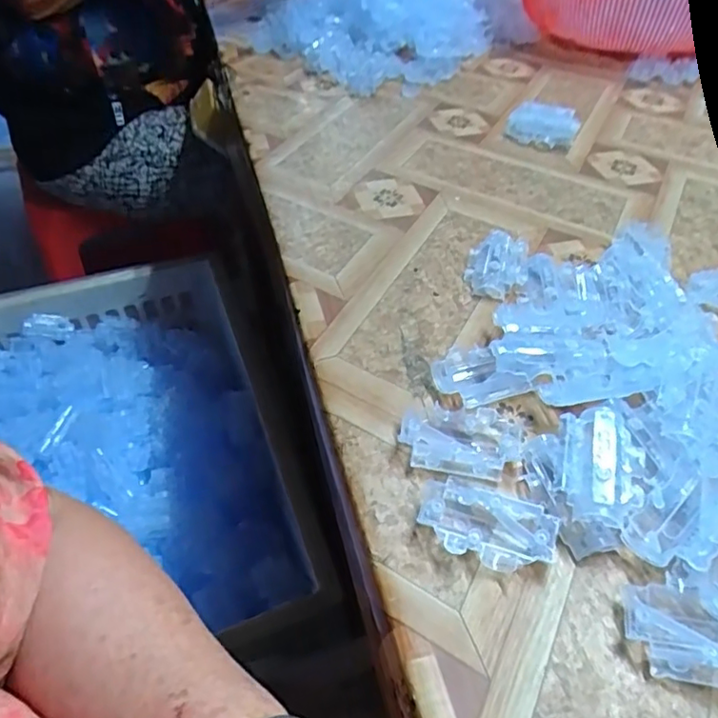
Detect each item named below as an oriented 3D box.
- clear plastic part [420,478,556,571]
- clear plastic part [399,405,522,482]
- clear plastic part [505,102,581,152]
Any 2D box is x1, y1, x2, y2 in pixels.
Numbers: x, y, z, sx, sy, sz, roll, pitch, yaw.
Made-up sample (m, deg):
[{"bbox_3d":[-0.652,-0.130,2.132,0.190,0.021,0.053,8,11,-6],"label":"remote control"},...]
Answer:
[{"bbox_3d":[0.064,0.086,0.301,0.069,0.013,0.038,18,50,17],"label":"clear plastic part"},{"bbox_3d":[0.058,0.047,0.340,0.067,0.010,0.043,9,48,9],"label":"clear plastic part"},{"bbox_3d":[0.184,-0.237,0.591,0.069,0.029,0.037,19,50,17],"label":"clear plastic part"}]

